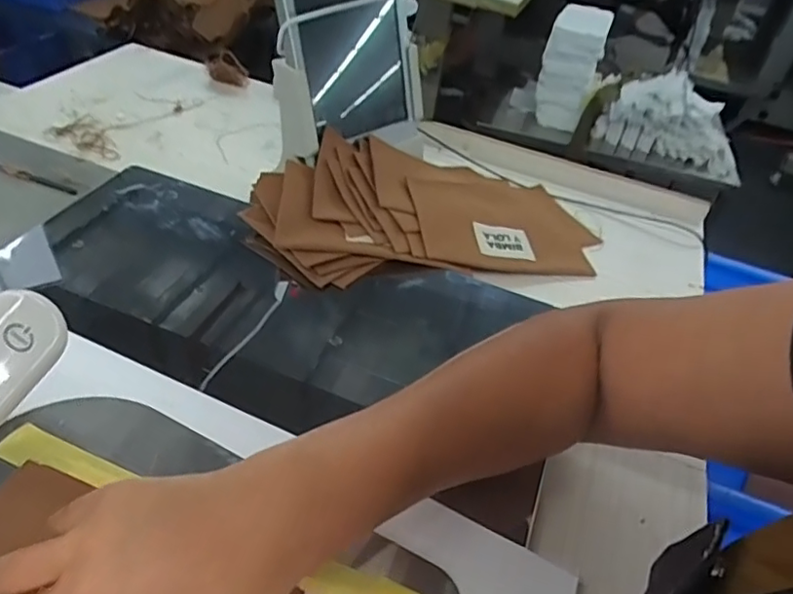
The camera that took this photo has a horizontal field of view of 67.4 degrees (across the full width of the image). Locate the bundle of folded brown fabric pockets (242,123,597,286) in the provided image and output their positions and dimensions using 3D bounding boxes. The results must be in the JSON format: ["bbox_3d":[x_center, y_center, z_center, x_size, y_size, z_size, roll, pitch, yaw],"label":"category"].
[{"bbox_3d":[0.034,-0.092,0.582,0.349,0.052,0.177,-7,46,-18],"label":"bundle of folded brown fabric pockets"}]

